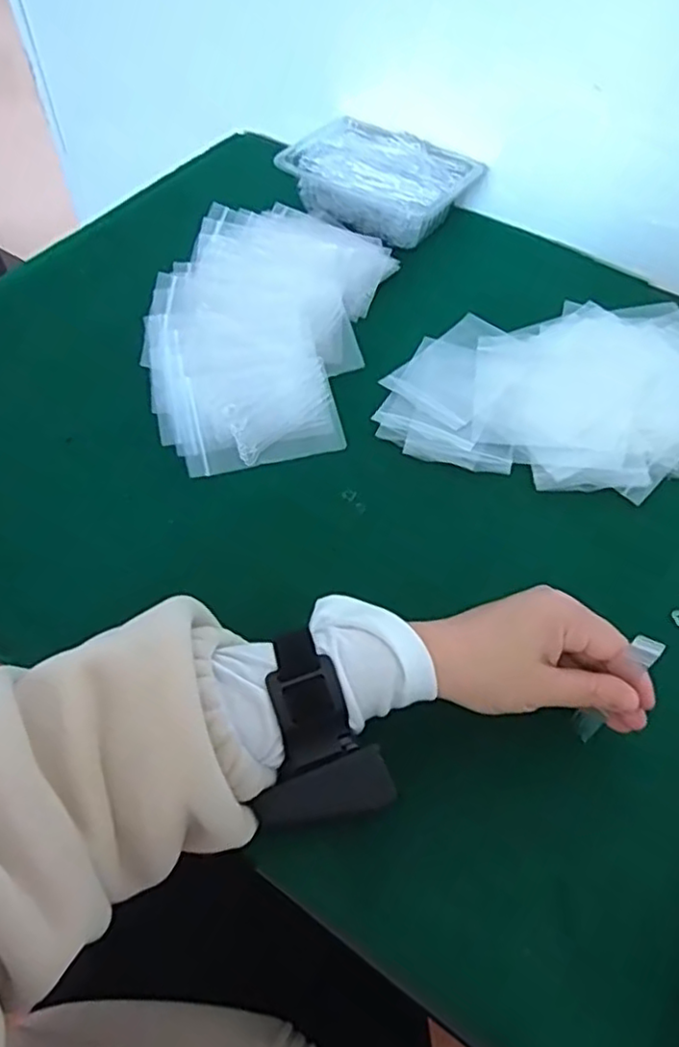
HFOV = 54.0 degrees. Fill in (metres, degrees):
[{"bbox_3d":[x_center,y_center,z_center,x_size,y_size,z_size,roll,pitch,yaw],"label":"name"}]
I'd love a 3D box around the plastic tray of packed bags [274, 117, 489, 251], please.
[{"bbox_3d":[0.041,-0.348,0.680,0.173,0.053,0.124,34,62,21],"label":"plastic tray of packed bags"}]

